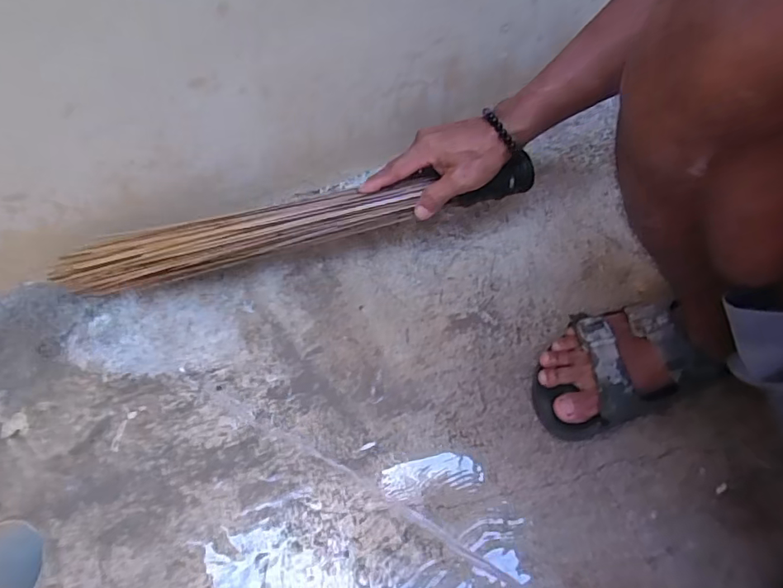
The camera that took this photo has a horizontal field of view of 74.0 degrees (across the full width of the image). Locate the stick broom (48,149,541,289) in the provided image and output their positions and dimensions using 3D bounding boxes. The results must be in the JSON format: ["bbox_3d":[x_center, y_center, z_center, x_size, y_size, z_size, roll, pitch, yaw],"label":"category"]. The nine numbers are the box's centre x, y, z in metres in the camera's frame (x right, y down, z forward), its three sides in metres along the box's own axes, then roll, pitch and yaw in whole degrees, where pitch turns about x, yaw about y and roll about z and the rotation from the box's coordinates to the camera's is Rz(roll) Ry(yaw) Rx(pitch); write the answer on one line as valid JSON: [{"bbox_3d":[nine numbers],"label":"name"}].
[{"bbox_3d":[-0.090,-0.070,0.519,0.477,0.034,0.047,-13,63,-5],"label":"stick broom"}]

